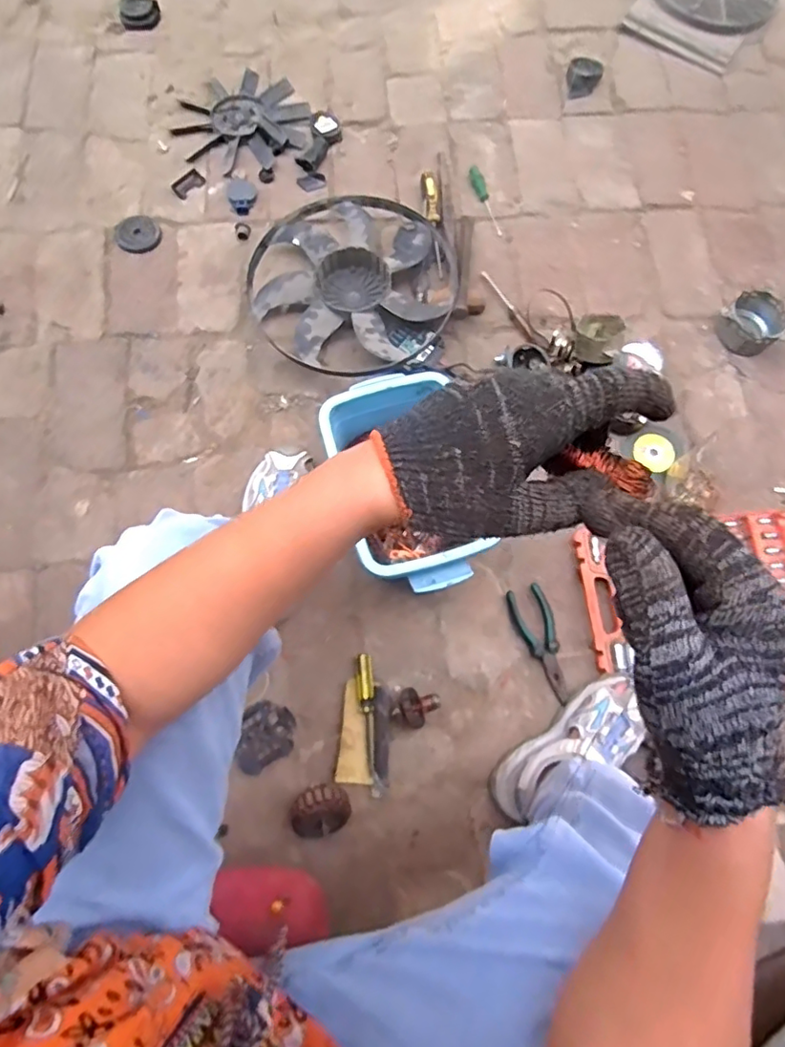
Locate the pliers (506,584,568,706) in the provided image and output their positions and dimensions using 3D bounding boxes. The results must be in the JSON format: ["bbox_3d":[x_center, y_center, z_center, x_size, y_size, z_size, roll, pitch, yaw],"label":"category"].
[{"bbox_3d":[0.223,0.181,0.853,0.056,0.011,0.173,-15,76,-6],"label":"pliers"}]

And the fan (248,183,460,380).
[{"bbox_3d":[-0.068,-0.428,0.994,0.358,0.048,0.365,35,77,7],"label":"fan"}]

